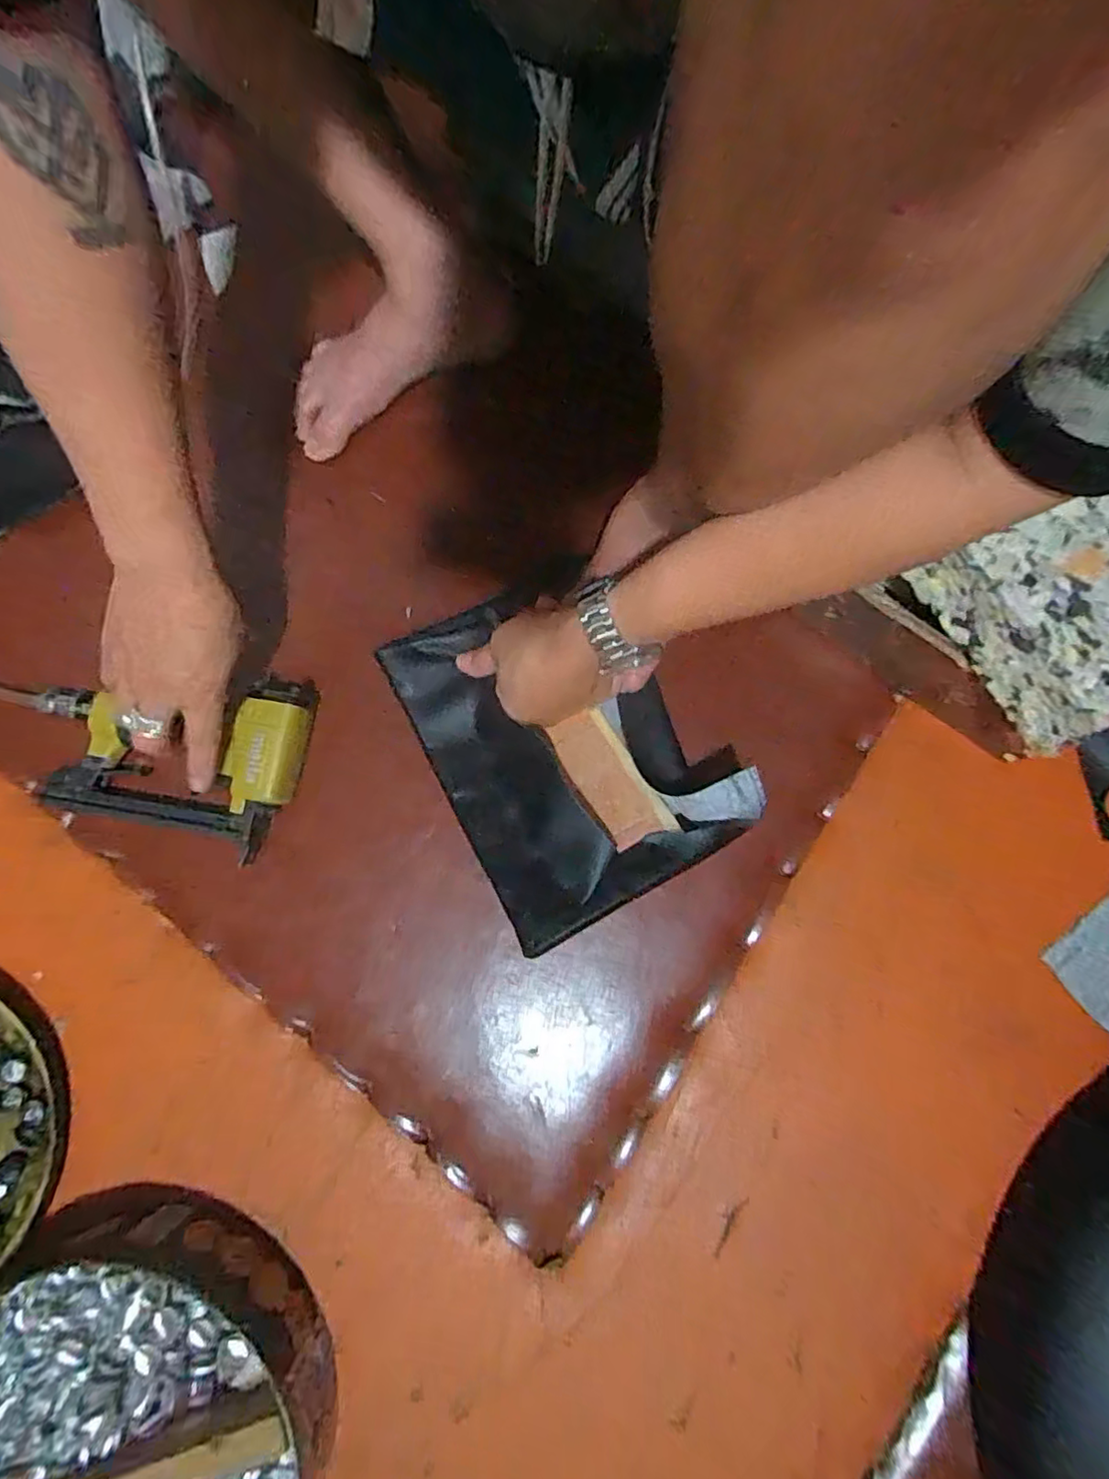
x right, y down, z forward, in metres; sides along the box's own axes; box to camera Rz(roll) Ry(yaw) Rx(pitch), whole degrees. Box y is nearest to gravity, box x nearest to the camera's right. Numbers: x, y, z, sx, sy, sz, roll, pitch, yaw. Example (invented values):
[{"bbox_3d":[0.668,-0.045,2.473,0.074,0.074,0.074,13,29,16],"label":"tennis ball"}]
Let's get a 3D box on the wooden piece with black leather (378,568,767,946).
[{"bbox_3d":[0.006,-0.003,0.485,0.202,0.057,0.265,-28,80,-7],"label":"wooden piece with black leather"}]

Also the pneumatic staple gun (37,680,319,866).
[{"bbox_3d":[-0.310,0.003,0.492,0.203,0.044,0.139,13,77,2],"label":"pneumatic staple gun"}]

